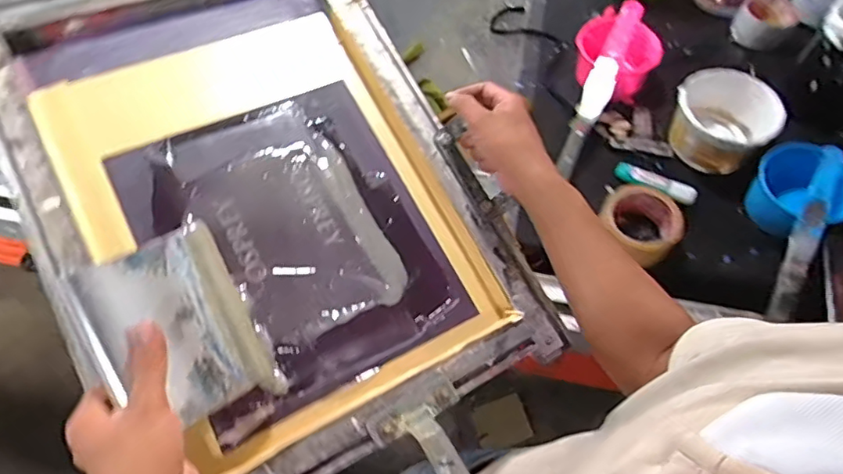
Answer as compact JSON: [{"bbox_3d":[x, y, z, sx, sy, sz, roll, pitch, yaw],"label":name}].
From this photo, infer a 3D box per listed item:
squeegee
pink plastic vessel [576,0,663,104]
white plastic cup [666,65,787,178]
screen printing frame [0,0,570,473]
[{"bbox_3d":[-0.187,0.082,0.434,0.125,0.030,0.158,-34,103,-42],"label":"squeegee"},{"bbox_3d":[0.291,-0.276,0.832,0.119,0.101,0.102,19,63,11],"label":"pink plastic vessel"},{"bbox_3d":[0.412,-0.161,0.770,0.129,0.084,0.115,39,69,20],"label":"white plastic cup"},{"bbox_3d":[-0.157,-0.054,0.559,0.390,0.047,0.548,-26,75,-20],"label":"screen printing frame"}]

